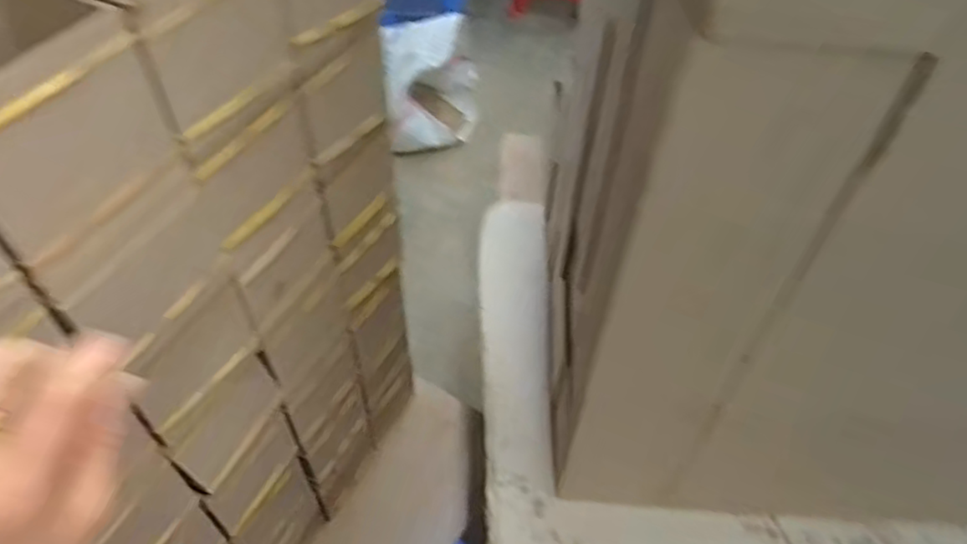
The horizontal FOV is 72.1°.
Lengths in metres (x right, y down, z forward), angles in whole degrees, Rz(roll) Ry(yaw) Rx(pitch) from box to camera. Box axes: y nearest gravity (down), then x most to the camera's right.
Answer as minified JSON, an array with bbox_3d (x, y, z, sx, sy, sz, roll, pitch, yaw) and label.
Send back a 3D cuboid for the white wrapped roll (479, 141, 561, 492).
[{"bbox_3d":[0.045,0.005,0.937,0.090,0.090,0.621,3,49,0],"label":"white wrapped roll"}]

